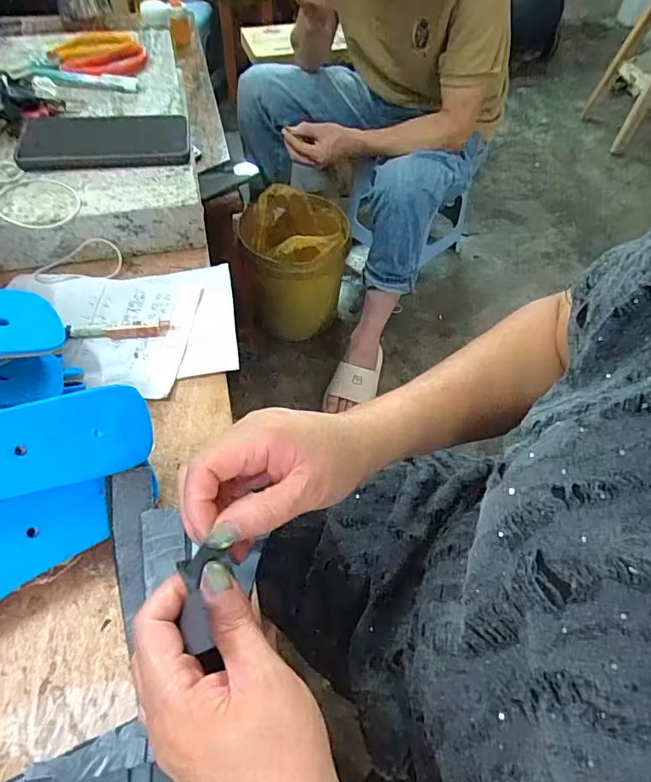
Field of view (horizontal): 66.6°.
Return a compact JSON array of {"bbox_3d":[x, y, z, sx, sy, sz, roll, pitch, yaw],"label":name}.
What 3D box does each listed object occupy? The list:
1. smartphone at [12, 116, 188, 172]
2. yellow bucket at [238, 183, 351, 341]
[{"bbox_3d":[-0.225,-0.259,0.506,0.167,0.016,0.087,-5,56,-7],"label":"smartphone"},{"bbox_3d":[-0.081,-0.331,1.275,0.248,0.286,0.264,2,55,-2],"label":"yellow bucket"}]

